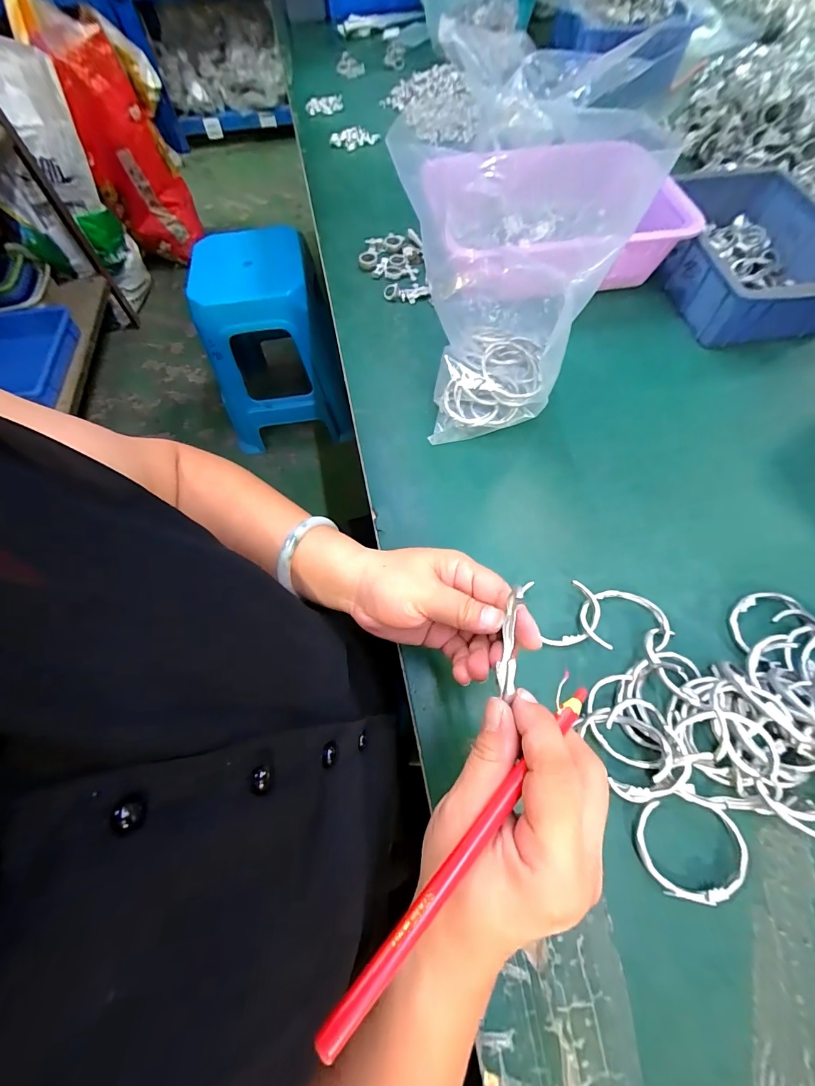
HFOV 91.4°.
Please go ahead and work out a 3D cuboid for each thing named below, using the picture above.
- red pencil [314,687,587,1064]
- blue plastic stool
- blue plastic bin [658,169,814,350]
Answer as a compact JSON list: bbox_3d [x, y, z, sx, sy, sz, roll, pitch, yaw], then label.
[{"bbox_3d":[0.030,0.121,0.167,0.166,0.004,0.009,-38,69,-23],"label":"red pencil"},{"bbox_3d":[-0.397,-0.576,1.198,0.352,0.481,0.314,-11,66,-3],"label":"blue plastic stool"},{"bbox_3d":[0.420,-0.363,0.499,0.176,0.073,0.254,-8,64,-3],"label":"blue plastic bin"}]

